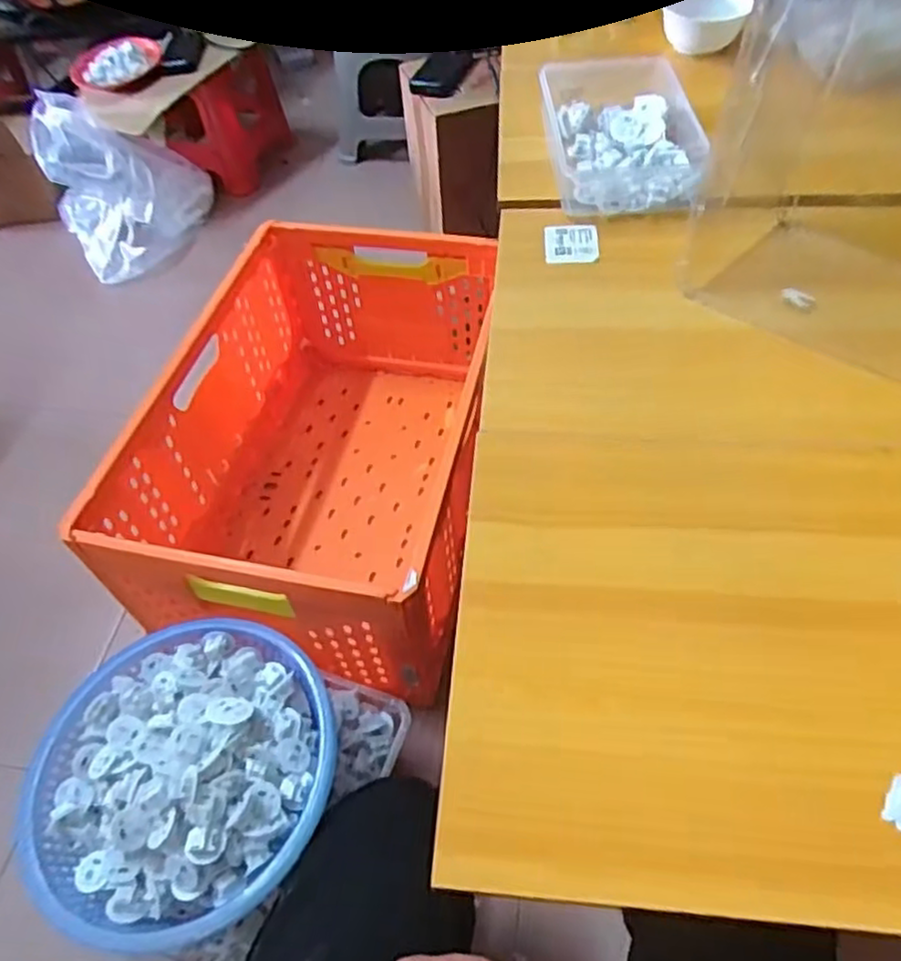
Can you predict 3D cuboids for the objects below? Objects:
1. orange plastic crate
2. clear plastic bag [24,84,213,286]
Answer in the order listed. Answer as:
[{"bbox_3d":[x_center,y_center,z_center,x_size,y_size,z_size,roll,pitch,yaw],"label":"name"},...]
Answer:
[{"bbox_3d":[-0.173,-0.057,0.999,0.351,0.303,0.620,8,54,10],"label":"orange plastic crate"},{"bbox_3d":[-0.677,-0.632,1.465,0.321,0.302,0.276,-25,55,-14],"label":"clear plastic bag"}]

